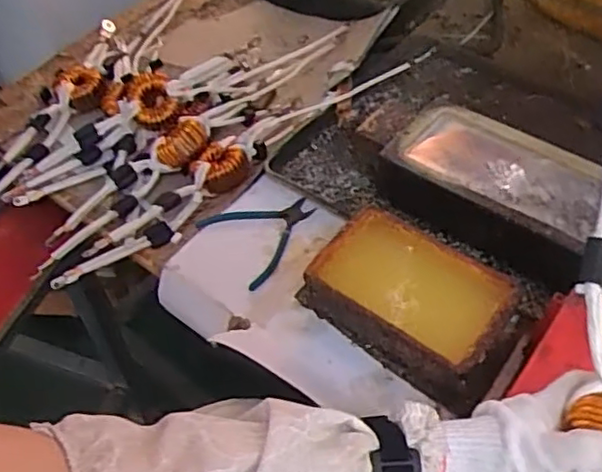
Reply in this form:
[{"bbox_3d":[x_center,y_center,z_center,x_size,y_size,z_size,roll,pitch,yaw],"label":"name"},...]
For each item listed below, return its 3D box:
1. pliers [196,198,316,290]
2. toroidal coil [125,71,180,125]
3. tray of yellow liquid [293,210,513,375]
[{"bbox_3d":[-0.043,-0.008,0.814,0.134,0.015,0.131,-30,56,-22],"label":"pliers"},{"bbox_3d":[-0.210,-0.195,0.905,0.065,0.020,0.070,0,97,-2],"label":"toroidal coil"},{"bbox_3d":[0.118,0.063,0.709,0.204,0.056,0.137,31,57,24],"label":"tray of yellow liquid"}]

